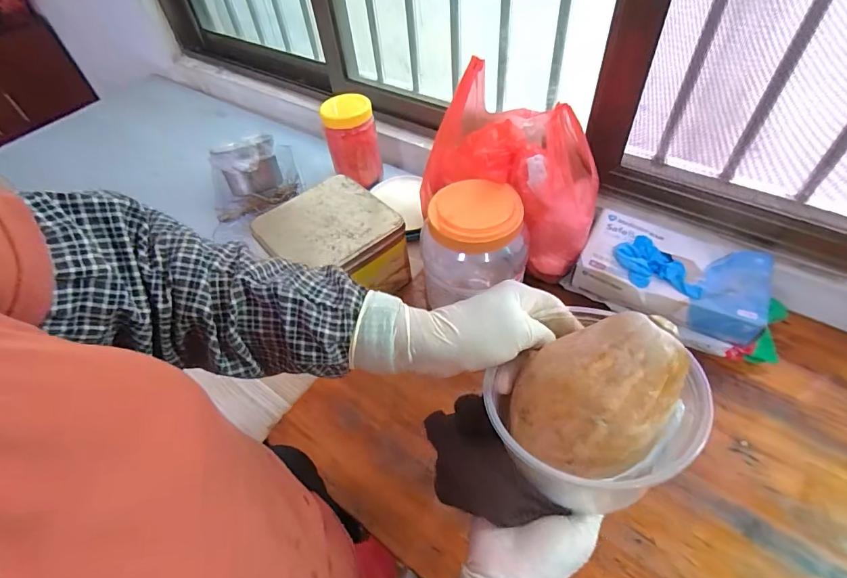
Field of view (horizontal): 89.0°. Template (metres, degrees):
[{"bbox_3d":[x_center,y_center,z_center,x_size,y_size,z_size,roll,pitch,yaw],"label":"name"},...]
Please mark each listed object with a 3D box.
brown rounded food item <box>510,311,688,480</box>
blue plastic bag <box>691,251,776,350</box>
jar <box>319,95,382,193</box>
[{"bbox_3d":[0.115,0.064,0.281,0.109,0.055,0.083,-41,69,5],"label":"brown rounded food item"},{"bbox_3d":[0.405,0.003,0.571,0.083,0.040,0.141,24,56,23],"label":"blue plastic bag"},{"bbox_3d":[-0.134,-0.272,0.807,0.094,0.144,0.082,-10,51,-2],"label":"jar"}]

